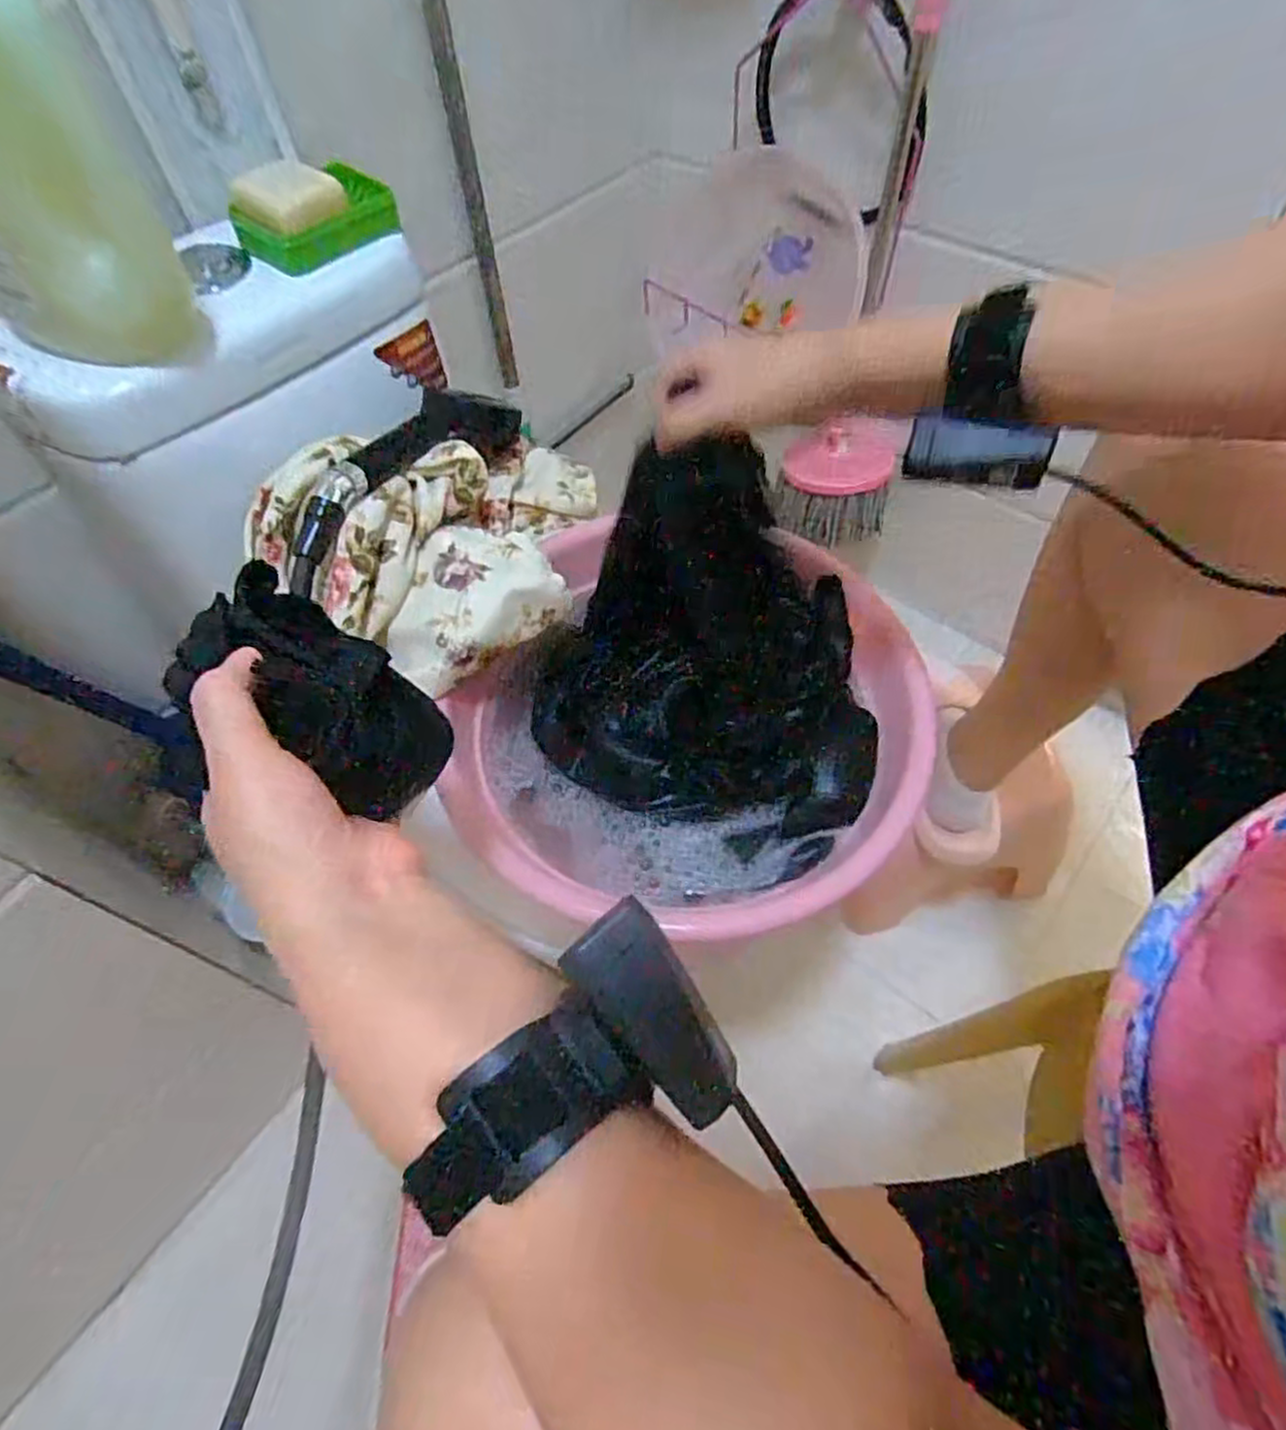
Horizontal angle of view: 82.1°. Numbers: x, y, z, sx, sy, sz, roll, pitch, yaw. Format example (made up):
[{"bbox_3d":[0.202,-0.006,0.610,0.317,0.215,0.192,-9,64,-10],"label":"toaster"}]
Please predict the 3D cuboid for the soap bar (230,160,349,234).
[{"bbox_3d":[-0.270,-0.398,0.563,0.077,0.033,0.038,-25,59,-14],"label":"soap bar"}]

